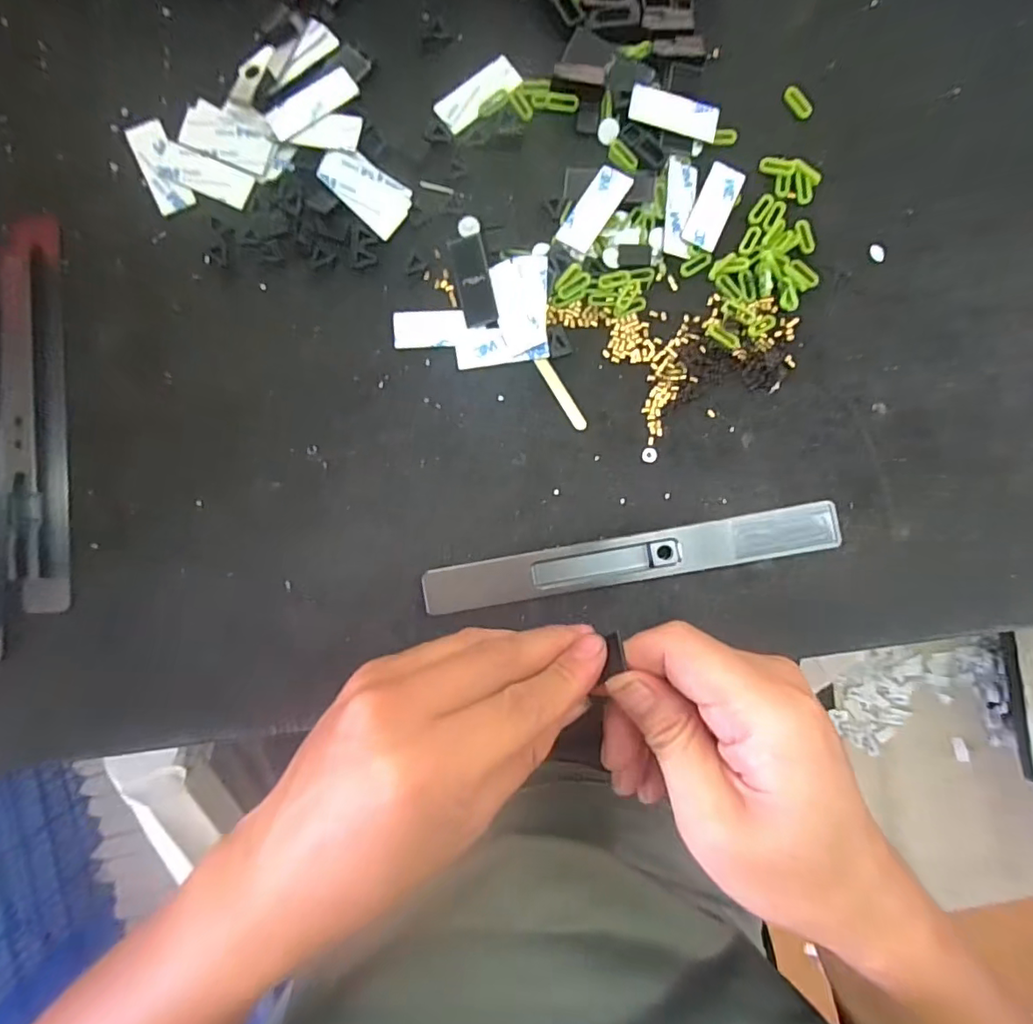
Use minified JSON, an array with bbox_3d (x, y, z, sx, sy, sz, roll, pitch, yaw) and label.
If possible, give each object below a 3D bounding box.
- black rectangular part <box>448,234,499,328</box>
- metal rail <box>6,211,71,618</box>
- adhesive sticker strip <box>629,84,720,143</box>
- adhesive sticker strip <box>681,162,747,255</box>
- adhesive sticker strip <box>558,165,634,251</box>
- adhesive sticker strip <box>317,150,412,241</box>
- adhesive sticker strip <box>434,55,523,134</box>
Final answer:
[{"bbox_3d":[-0.023,-0.129,0.297,0.019,0.004,0.050,-13,89,-3],"label":"black rectangular part"},{"bbox_3d":[-0.251,-0.053,0.281,0.022,0.014,0.207,-2,89,-3],"label":"metal rail"},{"bbox_3d":[0.089,-0.223,0.300,0.051,0.004,0.019,11,98,-7],"label":"adhesive sticker strip"},{"bbox_3d":[0.112,-0.173,0.303,0.020,0.004,0.052,25,88,-2],"label":"adhesive sticker strip"},{"bbox_3d":[0.044,-0.168,0.299,0.019,0.007,0.049,33,88,-1],"label":"adhesive sticker strip"},{"bbox_3d":[-0.082,-0.177,0.293,0.052,0.004,0.028,42,91,-4],"label":"adhesive sticker strip"},{"bbox_3d":[-0.021,-0.236,0.302,0.052,0.004,0.020,-39,91,-3],"label":"adhesive sticker strip"}]

